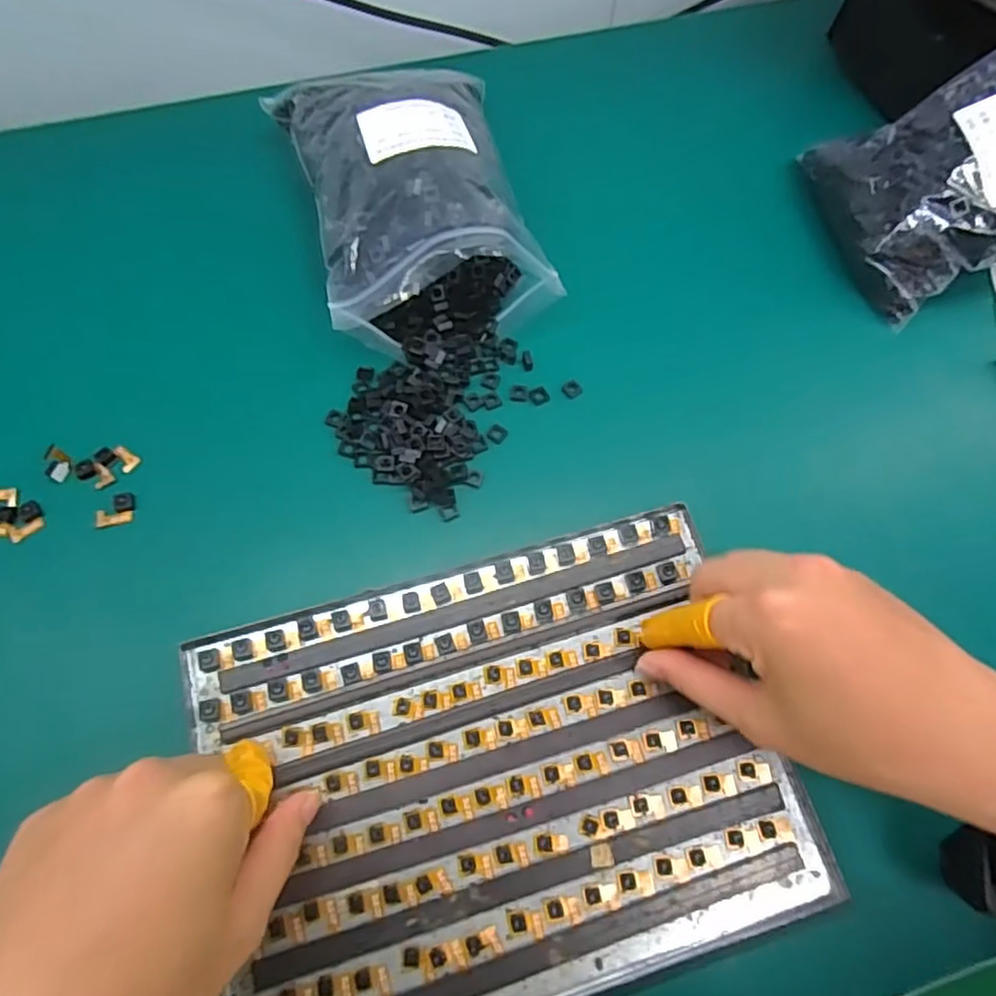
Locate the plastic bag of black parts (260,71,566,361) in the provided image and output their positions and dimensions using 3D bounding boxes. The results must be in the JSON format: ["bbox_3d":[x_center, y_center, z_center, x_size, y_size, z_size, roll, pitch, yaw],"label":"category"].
[{"bbox_3d":[-0.051,-0.179,0.372,0.124,0.065,0.180,-14,68,-8],"label":"plastic bag of black parts"}]

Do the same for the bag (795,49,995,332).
[{"bbox_3d":[0.281,-0.188,0.387,0.150,0.074,0.128,-14,68,-8],"label":"bag"}]

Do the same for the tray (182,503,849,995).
[{"bbox_3d":[0.000,0.119,0.292,0.242,0.008,0.180,-15,71,-7],"label":"tray"}]

